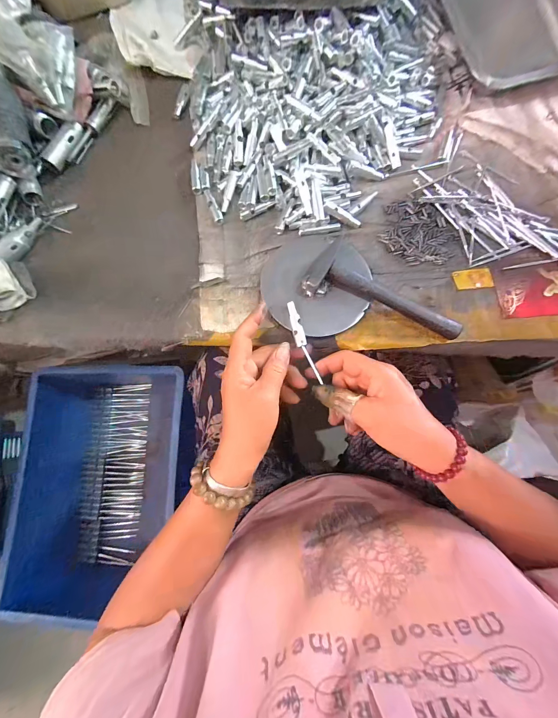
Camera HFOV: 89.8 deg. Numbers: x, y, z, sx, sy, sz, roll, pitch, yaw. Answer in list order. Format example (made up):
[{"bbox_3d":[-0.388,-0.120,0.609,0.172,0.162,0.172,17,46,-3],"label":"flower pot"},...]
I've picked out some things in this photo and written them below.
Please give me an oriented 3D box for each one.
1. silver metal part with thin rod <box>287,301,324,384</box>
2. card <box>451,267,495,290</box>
[{"bbox_3d":[0.025,-0.018,0.303,0.013,0.006,0.092,-18,85,-3],"label":"silver metal part with thin rod"},{"bbox_3d":[0.230,-0.095,0.330,0.044,0.004,0.024,-7,78,-1],"label":"card"}]

